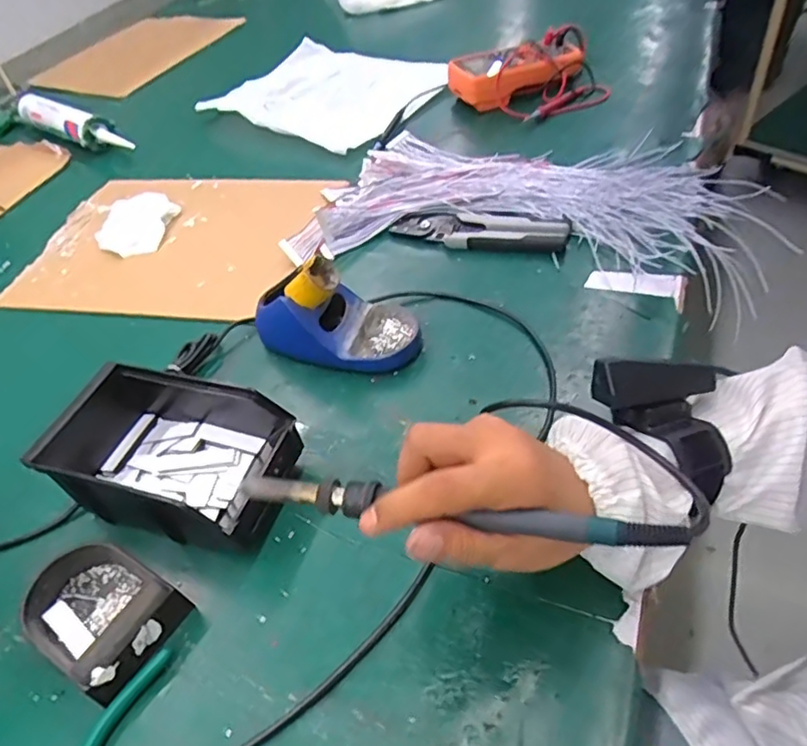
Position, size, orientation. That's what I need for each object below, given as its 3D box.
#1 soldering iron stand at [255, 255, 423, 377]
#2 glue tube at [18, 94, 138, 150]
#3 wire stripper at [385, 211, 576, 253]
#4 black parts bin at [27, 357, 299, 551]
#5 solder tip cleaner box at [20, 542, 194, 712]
[{"bbox_3d":[-0.063,-0.060,0.556,0.153,0.086,0.084,8,49,18],"label":"soldering iron stand"},{"bbox_3d":[-0.515,-0.389,0.935,0.274,0.044,0.041,22,55,27],"label":"glue tube"},{"bbox_3d":[0.082,-0.156,0.662,0.188,0.027,0.059,11,51,20],"label":"wire stripper"},{"bbox_3d":[-0.178,0.058,0.473,0.185,0.075,0.122,9,50,18],"label":"black parts bin"},{"bbox_3d":[-0.207,0.162,0.409,0.105,0.035,0.077,20,54,26],"label":"solder tip cleaner box"}]

